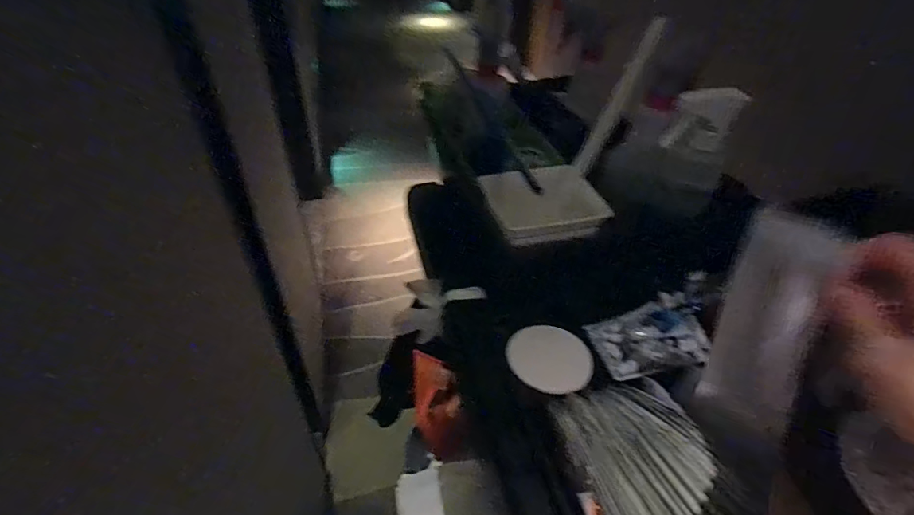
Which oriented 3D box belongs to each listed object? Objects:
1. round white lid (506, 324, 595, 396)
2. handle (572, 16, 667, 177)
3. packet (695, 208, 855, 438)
[{"bbox_3d":[0.095,0.101,0.472,0.085,0.007,0.080,0,41,0],"label":"round white lid"},{"bbox_3d":[0.178,-0.174,0.510,0.017,0.179,0.018,32,8,30],"label":"handle"},{"bbox_3d":[0.210,0.042,0.313,0.007,0.140,0.059,-1,18,-30],"label":"packet"}]

